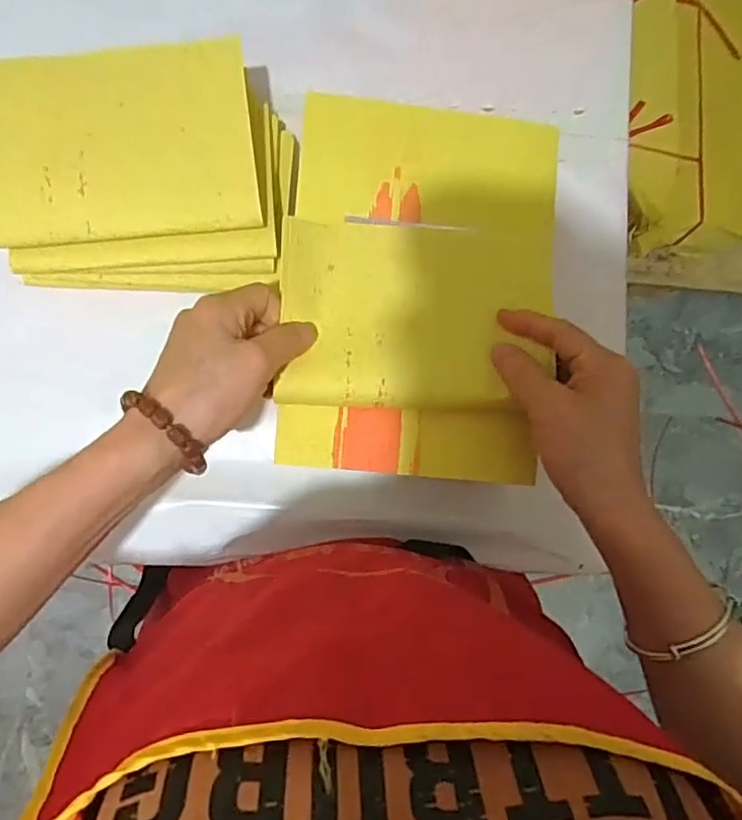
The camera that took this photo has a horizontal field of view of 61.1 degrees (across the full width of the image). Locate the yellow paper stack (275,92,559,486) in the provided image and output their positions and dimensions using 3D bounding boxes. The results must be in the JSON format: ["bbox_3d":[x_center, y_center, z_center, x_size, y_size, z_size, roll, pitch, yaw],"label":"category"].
[{"bbox_3d":[0.030,-0.072,0.379,0.156,0.030,0.219,5,87,-9],"label":"yellow paper stack"}]

